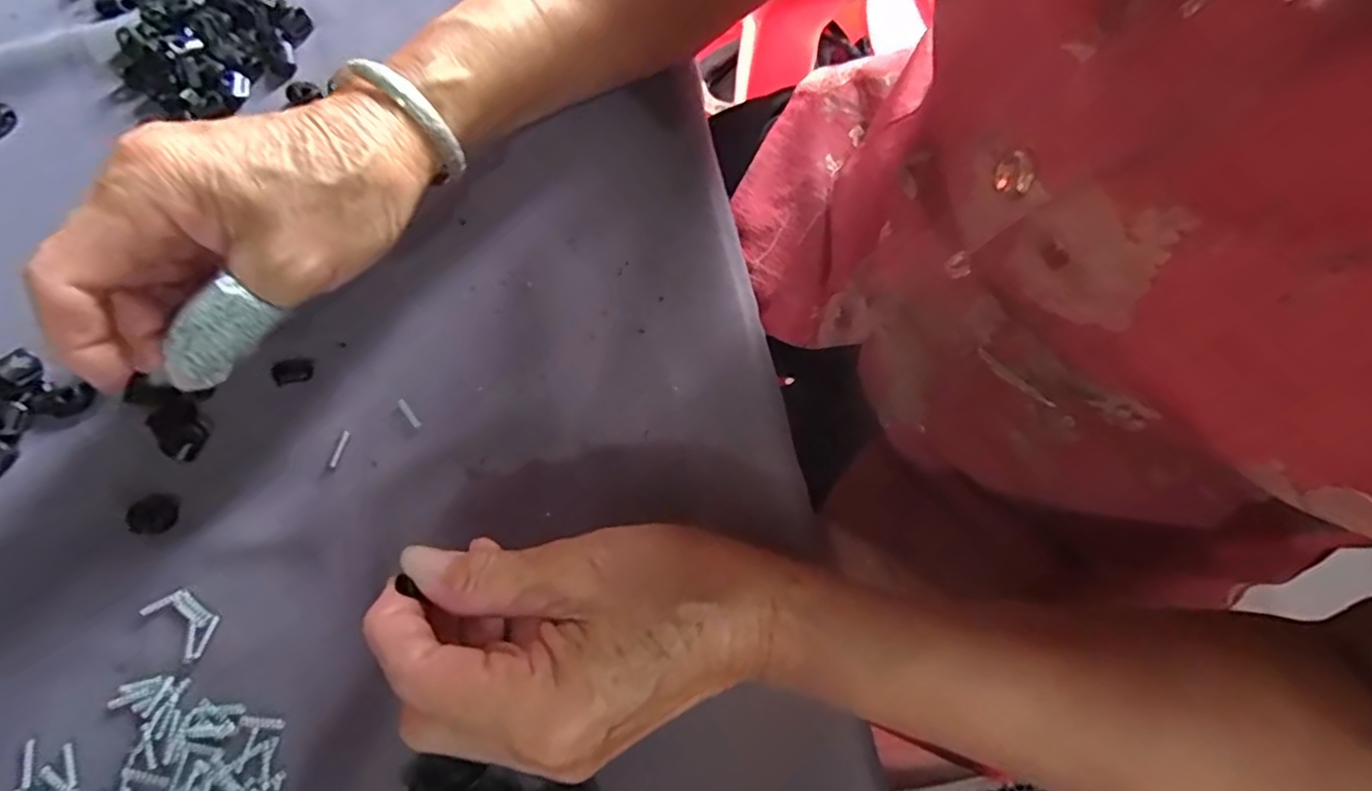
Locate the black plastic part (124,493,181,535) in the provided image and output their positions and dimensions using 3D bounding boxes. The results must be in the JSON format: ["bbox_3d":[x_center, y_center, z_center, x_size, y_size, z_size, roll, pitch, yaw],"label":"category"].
[{"bbox_3d":[-0.212,0.047,0.274,0.020,0.004,0.016,-7,73,-1],"label":"black plastic part"}]

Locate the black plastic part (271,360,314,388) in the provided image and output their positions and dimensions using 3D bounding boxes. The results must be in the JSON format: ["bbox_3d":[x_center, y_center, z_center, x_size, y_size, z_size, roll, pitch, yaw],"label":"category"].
[{"bbox_3d":[-0.166,-0.010,0.290,0.015,0.005,0.010,-17,73,-4],"label":"black plastic part"}]

